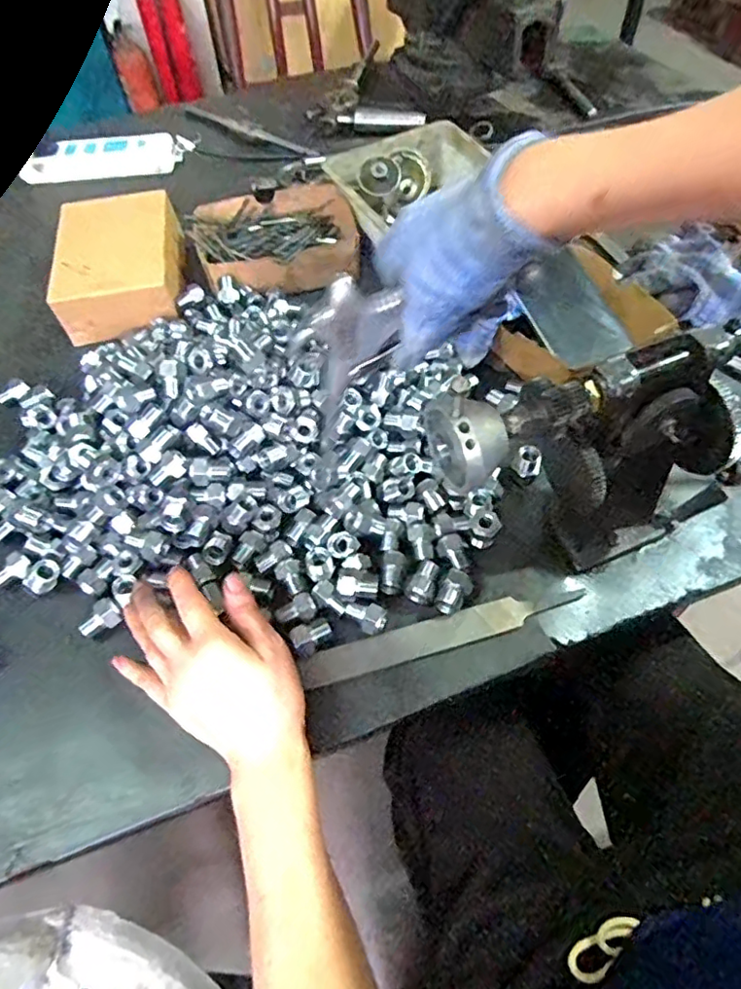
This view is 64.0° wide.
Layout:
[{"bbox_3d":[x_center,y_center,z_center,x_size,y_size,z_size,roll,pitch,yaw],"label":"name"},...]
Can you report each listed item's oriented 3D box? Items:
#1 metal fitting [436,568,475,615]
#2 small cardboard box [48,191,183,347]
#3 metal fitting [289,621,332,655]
[{"bbox_3d":[0.063,0.073,0.438,0.021,0.022,0.031,25,61,18],"label":"metal fitting"},{"bbox_3d":[-0.267,-0.249,0.637,0.125,0.057,0.162,-9,56,-3],"label":"small cardboard box"},{"bbox_3d":[-0.041,0.101,0.422,0.027,0.017,0.019,-28,59,-15],"label":"metal fitting"}]

